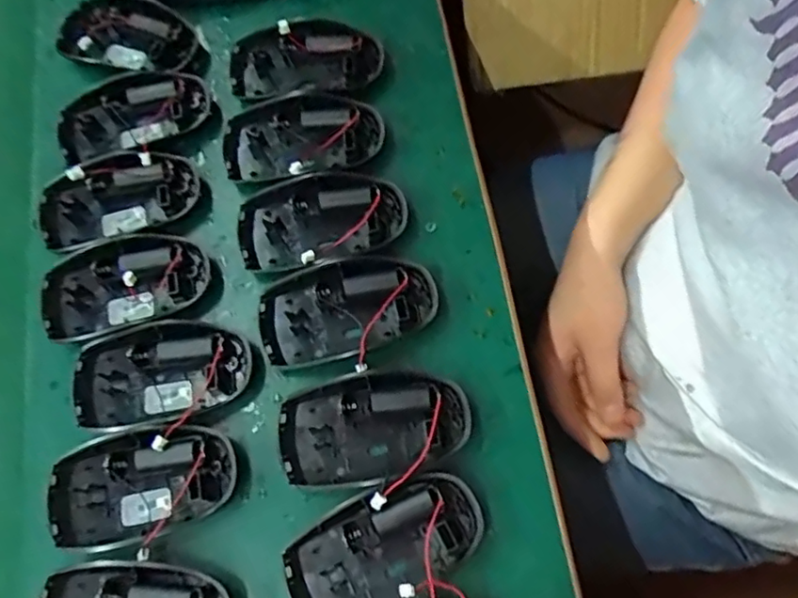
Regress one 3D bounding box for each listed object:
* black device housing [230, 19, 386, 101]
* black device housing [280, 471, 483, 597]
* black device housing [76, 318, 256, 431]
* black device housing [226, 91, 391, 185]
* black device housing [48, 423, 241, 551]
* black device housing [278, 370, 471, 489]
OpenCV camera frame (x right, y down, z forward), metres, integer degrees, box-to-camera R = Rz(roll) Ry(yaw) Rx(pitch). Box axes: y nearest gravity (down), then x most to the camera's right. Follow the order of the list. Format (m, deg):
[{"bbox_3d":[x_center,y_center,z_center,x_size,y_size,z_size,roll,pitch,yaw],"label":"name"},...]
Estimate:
[{"bbox_3d":[-0.063,-0.168,0.424,0.102,0.021,0.060,-6,71,5],"label":"black device housing"},{"bbox_3d":[-0.008,0.129,0.322,0.103,0.023,0.056,-33,71,-5],"label":"black device housing"},{"bbox_3d":[-0.139,0.042,0.357,0.101,0.016,0.058,-9,71,4],"label":"black device housing"},{"bbox_3d":[-0.063,-0.108,0.404,0.102,0.018,0.052,-8,71,4],"label":"black device housing"},{"bbox_3d":[-0.142,0.101,0.337,0.101,0.017,0.057,-16,71,1],"label":"black device housing"},{"bbox_3d":[-0.014,0.070,0.341,0.101,0.021,0.057,-14,71,2],"label":"black device housing"}]

